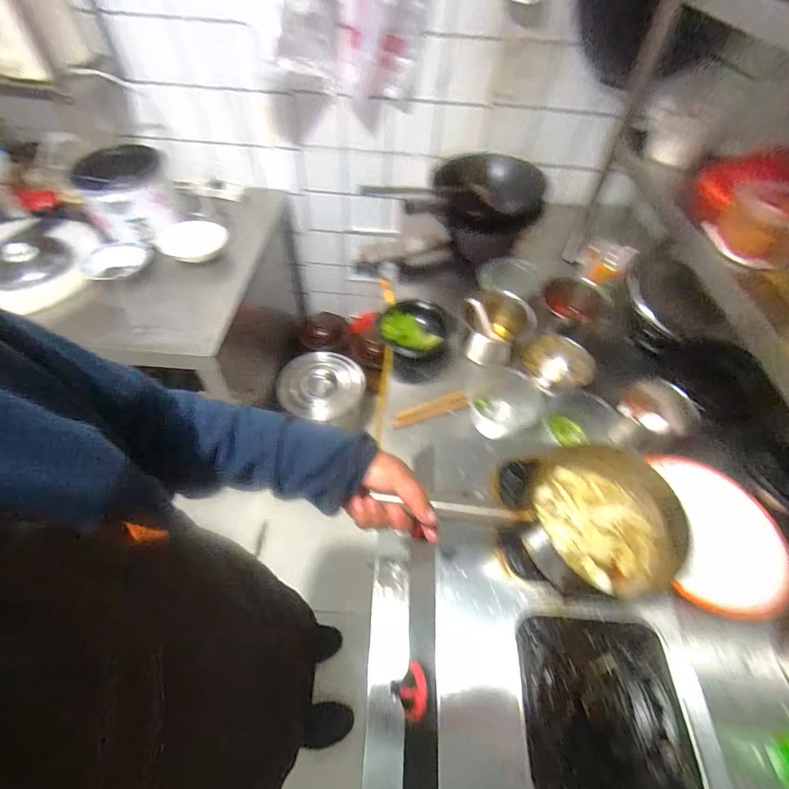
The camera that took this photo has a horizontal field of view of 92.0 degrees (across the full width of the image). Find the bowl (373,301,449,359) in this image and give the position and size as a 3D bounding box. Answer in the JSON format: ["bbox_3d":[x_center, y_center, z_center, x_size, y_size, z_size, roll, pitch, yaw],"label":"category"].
[{"bbox_3d":[0.046,-0.167,0.912,0.149,0.054,0.160,1,53,-2],"label":"bowl"}]

